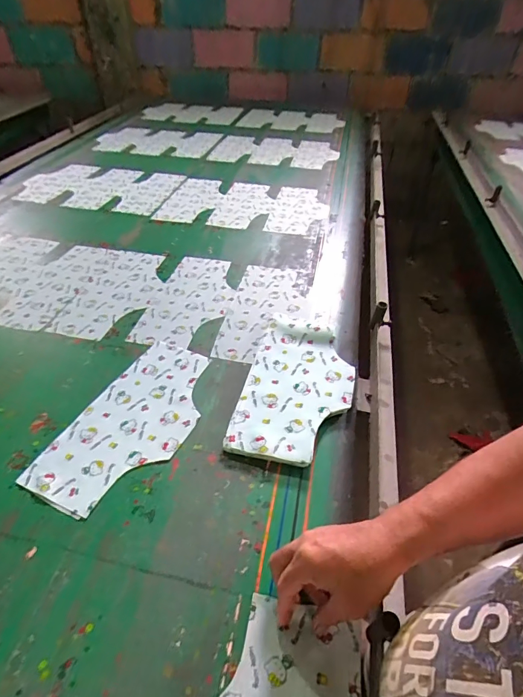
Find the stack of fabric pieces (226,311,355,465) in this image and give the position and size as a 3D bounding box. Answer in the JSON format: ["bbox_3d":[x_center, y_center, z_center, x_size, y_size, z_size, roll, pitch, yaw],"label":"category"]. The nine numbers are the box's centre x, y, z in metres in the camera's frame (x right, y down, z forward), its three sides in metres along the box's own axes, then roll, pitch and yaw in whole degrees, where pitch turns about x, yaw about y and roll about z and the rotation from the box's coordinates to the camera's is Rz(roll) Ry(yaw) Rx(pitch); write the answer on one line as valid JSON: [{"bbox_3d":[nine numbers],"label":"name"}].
[{"bbox_3d":[0.064,0.056,0.692,0.171,0.026,0.314,8,42,11],"label":"stack of fabric pieces"}]

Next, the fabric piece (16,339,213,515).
[{"bbox_3d":[-0.191,0.106,0.641,0.167,0.005,0.322,16,44,20],"label":"fabric piece"}]

